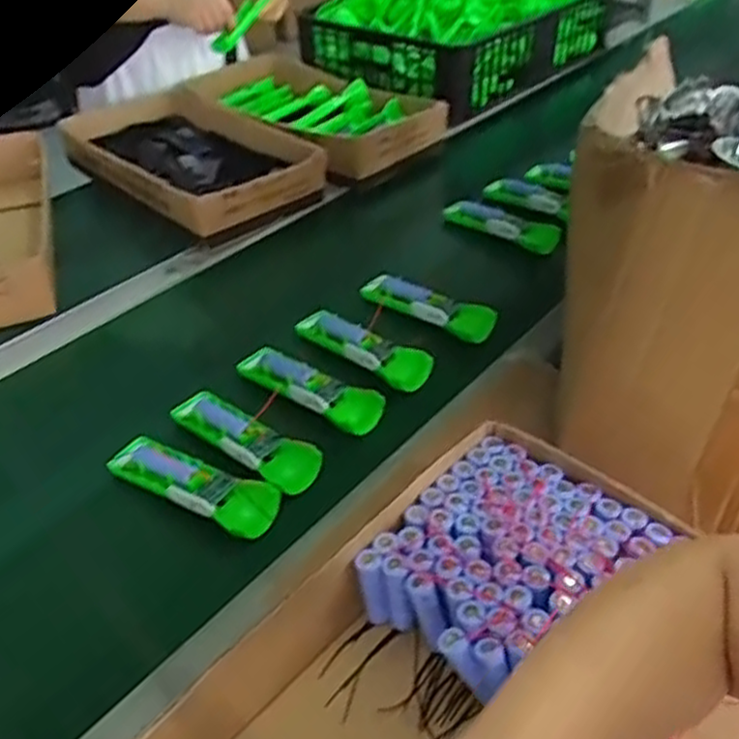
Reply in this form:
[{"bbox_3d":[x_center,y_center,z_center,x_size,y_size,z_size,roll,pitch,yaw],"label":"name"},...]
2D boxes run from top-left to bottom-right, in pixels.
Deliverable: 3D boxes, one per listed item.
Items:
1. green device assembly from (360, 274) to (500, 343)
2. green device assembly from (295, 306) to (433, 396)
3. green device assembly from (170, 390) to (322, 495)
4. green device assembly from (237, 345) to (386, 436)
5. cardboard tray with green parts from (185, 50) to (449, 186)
[{"bbox_3d":[0.060,-0.074,0.844,0.164,0.024,0.047,23,46,27],"label":"green device assembly"},{"bbox_3d":[-0.011,-0.025,0.792,0.162,0.026,0.045,27,48,30],"label":"green device assembly"},{"bbox_3d":[-0.114,0.061,0.687,0.162,0.022,0.047,26,48,29],"label":"green device assembly"},{"bbox_3d":[-0.059,0.016,0.735,0.163,0.022,0.041,25,47,28],"label":"green device assembly"},{"bbox_3d":[-0.101,-0.410,1.185,0.235,0.074,0.415,-31,48,-30],"label":"cardboard tray with green parts"}]

